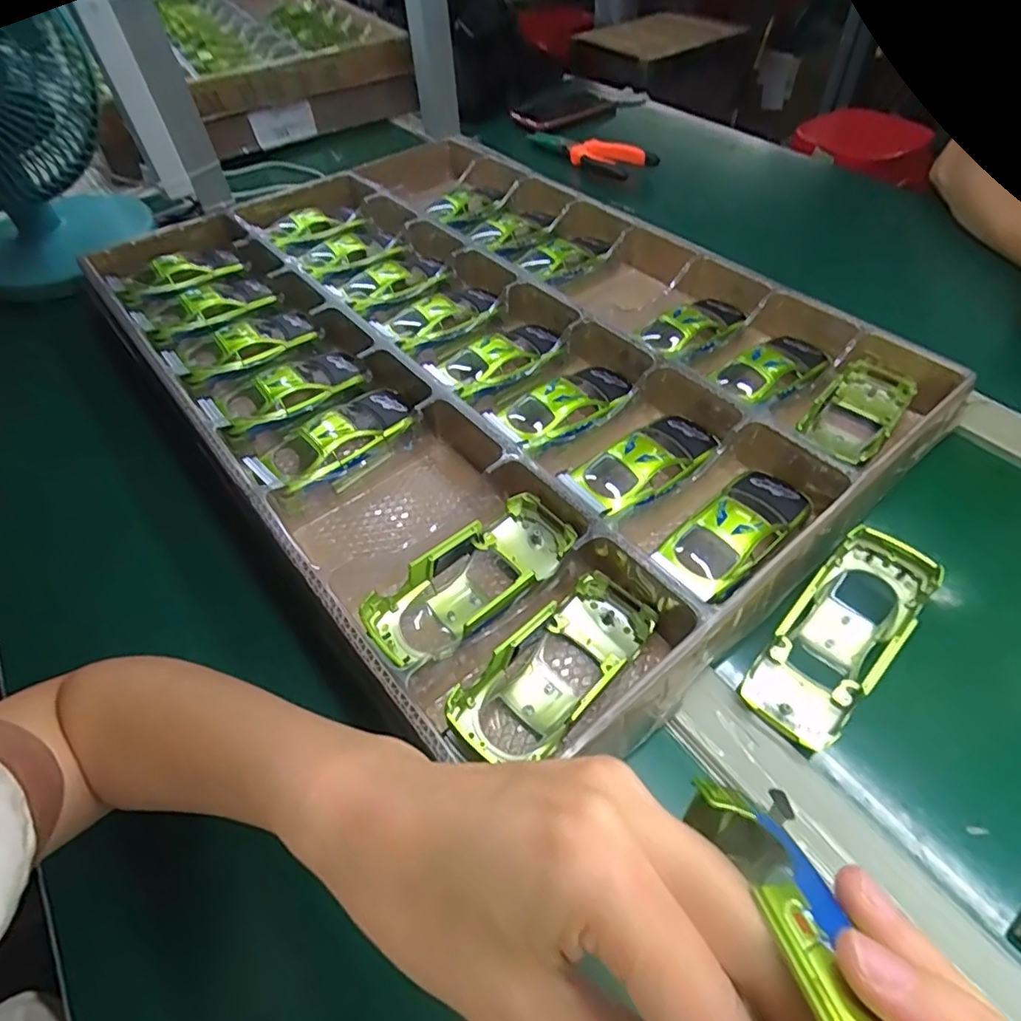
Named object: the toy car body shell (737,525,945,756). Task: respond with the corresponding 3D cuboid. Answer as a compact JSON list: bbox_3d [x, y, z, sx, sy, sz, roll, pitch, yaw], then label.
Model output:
[{"bbox_3d":[0.189,0.072,0.335,0.053,0.034,0.134,36,75,28],"label":"toy car body shell"}]

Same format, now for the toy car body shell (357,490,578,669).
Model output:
[{"bbox_3d":[-0.023,0.043,0.350,0.137,0.038,0.063,-37,58,-22],"label":"toy car body shell"}]

